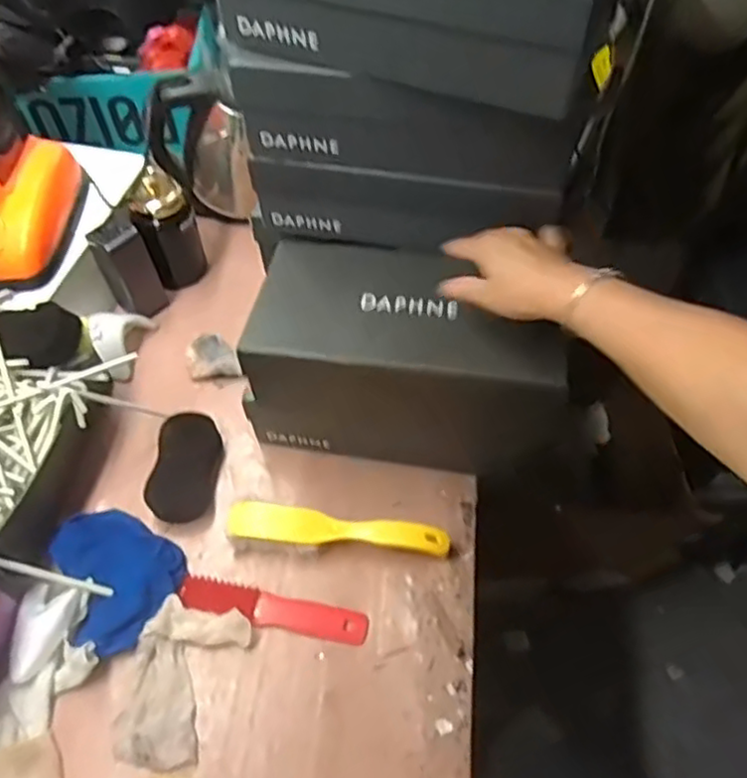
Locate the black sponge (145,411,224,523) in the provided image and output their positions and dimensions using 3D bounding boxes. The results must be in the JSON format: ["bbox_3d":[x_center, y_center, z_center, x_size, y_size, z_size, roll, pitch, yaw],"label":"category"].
[{"bbox_3d":[-0.212,0.085,0.763,0.067,0.052,0.117,5,56,4],"label":"black sponge"}]

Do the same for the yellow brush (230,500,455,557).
[{"bbox_3d":[-0.036,0.153,0.707,0.228,0.040,0.041,5,56,4],"label":"yellow brush"}]

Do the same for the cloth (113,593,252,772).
[{"bbox_3d":[-0.186,0.278,0.645,0.096,0.015,0.142,13,57,9],"label":"cloth"}]

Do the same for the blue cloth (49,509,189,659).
[{"bbox_3d":[-0.273,0.189,0.699,0.140,0.020,0.119,30,61,19],"label":"blue cloth"}]

